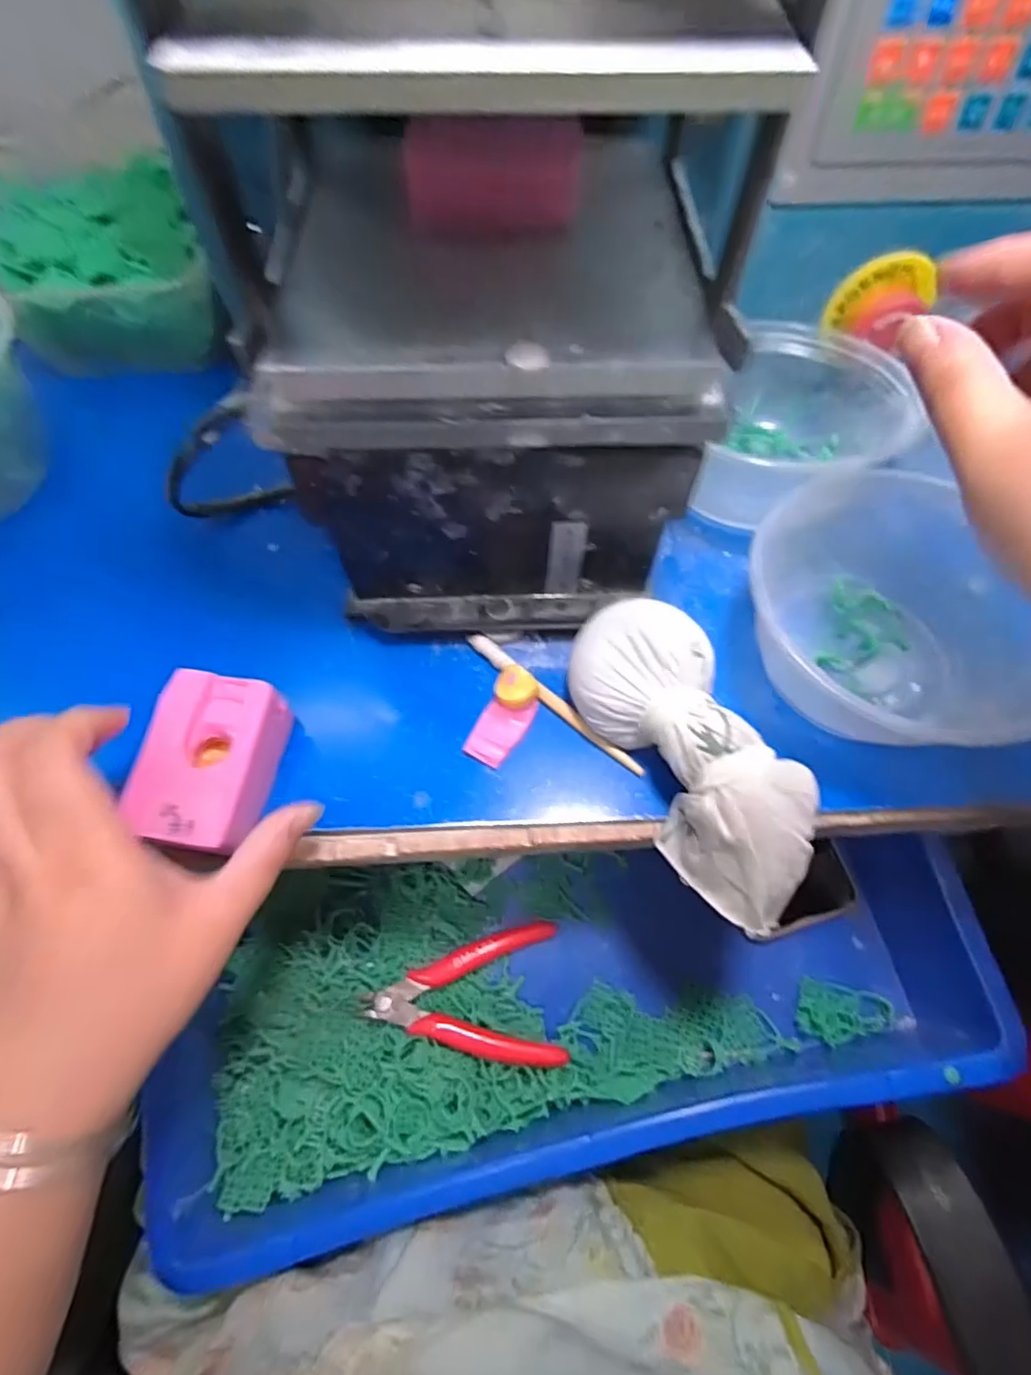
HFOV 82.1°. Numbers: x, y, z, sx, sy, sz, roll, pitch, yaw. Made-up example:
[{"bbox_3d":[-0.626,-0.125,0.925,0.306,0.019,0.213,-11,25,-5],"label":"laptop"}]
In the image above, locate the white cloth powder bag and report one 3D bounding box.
[{"bbox_3d":[0.076,0.028,0.254,0.055,0.048,0.138,-28,66,-15],"label":"white cloth powder bag"}]

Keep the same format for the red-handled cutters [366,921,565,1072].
[{"bbox_3d":[-0.028,0.185,0.350,0.111,0.016,0.075,-5,62,-4],"label":"red-handled cutters"}]

